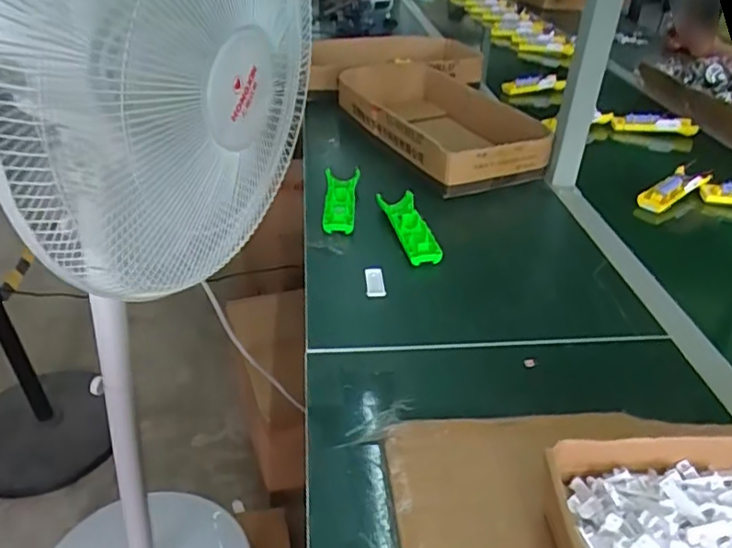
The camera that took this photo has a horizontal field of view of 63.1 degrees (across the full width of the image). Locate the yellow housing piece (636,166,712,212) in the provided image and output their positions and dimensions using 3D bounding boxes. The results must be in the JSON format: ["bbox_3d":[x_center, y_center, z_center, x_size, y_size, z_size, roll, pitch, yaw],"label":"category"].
[{"bbox_3d":[0.499,-0.141,0.971,0.173,0.028,0.043,-23,42,-32],"label":"yellow housing piece"}]

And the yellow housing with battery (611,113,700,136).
[{"bbox_3d":[0.603,-0.314,1.239,0.174,0.033,0.038,5,34,6],"label":"yellow housing with battery"}]

